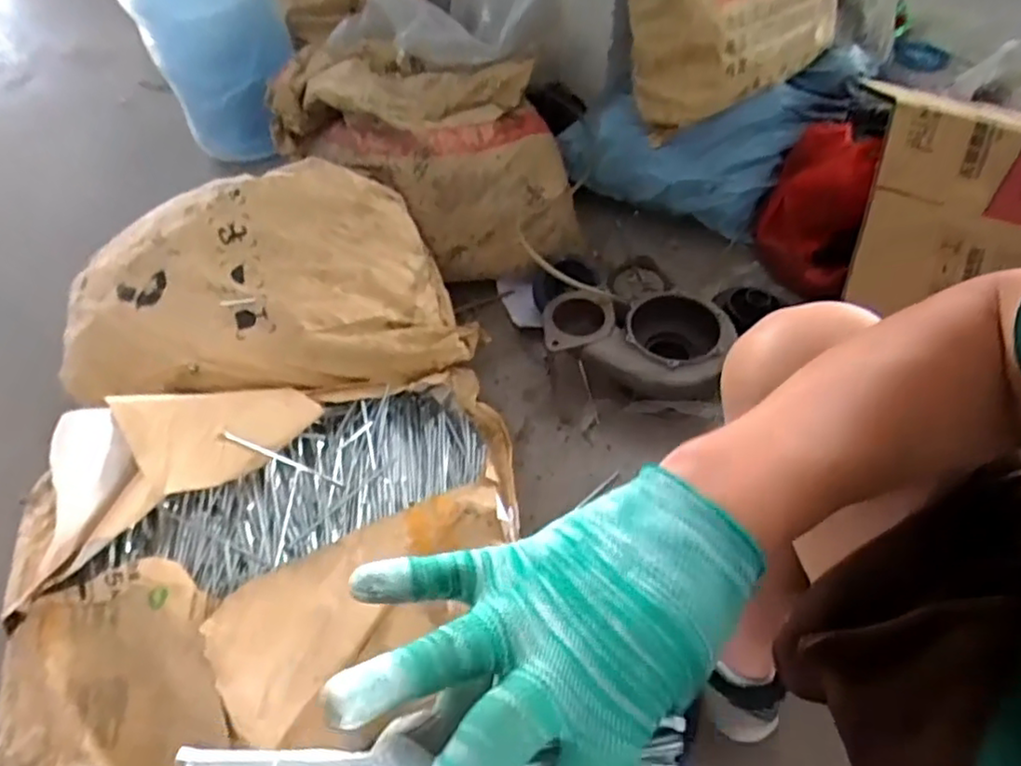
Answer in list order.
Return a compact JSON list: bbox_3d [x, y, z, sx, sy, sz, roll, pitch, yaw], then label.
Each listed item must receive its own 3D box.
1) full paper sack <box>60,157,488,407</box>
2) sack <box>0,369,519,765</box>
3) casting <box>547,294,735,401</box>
[{"bbox_3d":[-0.380,-0.132,0.968,0.611,0.210,0.271,-9,53,-4],"label":"full paper sack"},{"bbox_3d":[-0.303,0.212,0.796,0.649,0.198,0.447,-17,54,-10],"label":"sack"},{"bbox_3d":[0.199,-0.064,1.027,0.280,0.104,0.178,20,57,17],"label":"casting"}]

